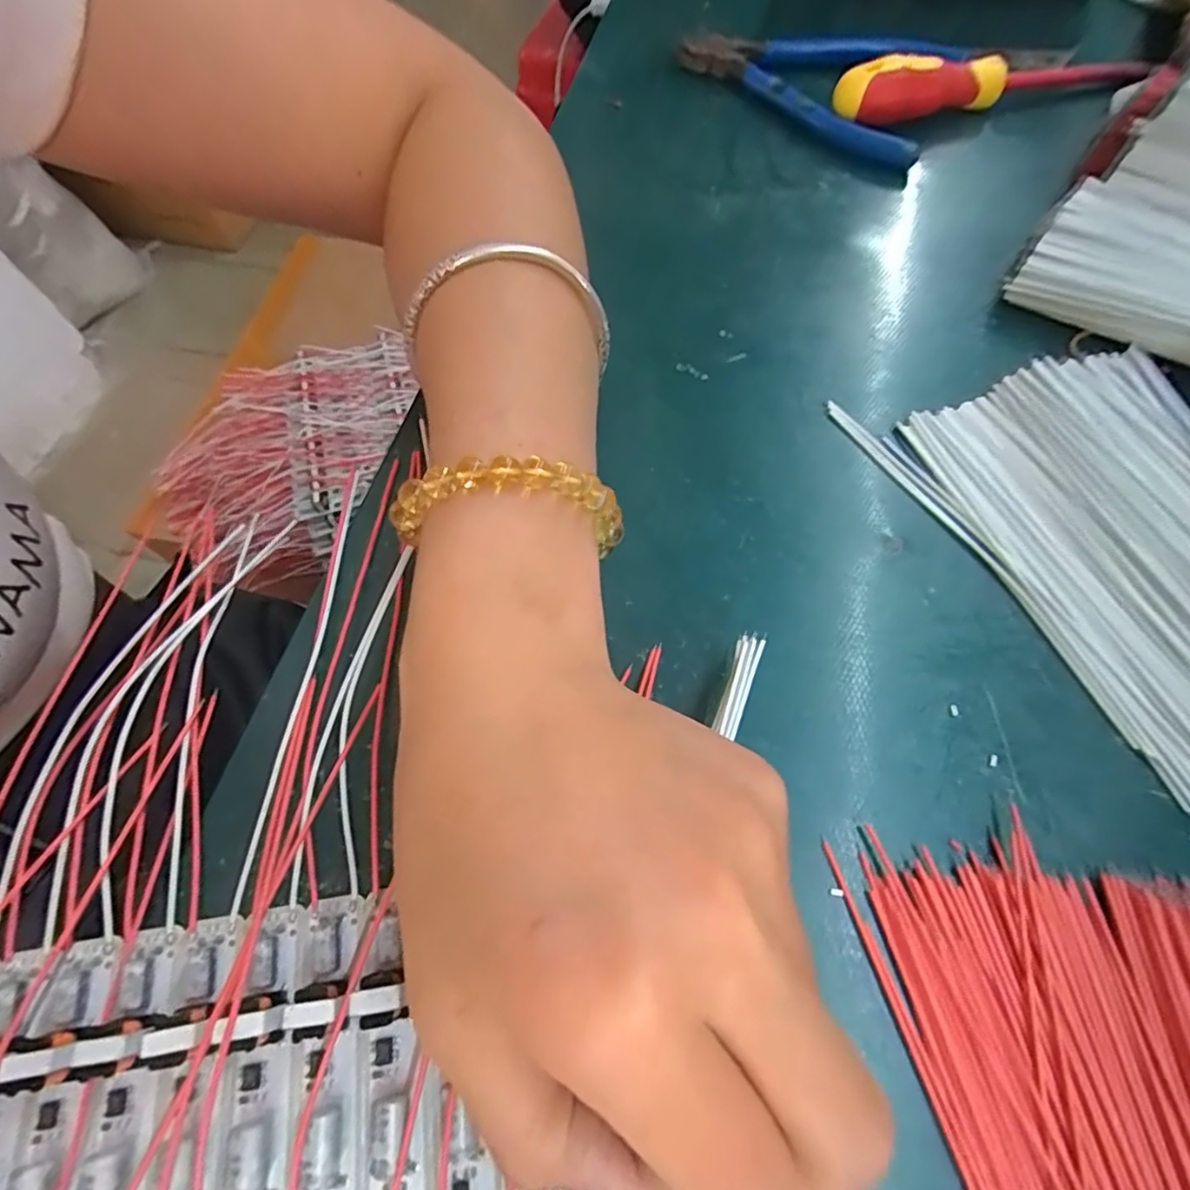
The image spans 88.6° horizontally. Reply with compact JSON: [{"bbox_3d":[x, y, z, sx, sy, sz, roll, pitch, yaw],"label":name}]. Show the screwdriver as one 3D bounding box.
[{"bbox_3d":[0.170,-0.220,0.267,0.123,0.028,0.022,-3,64,0],"label":"screwdriver"}]

